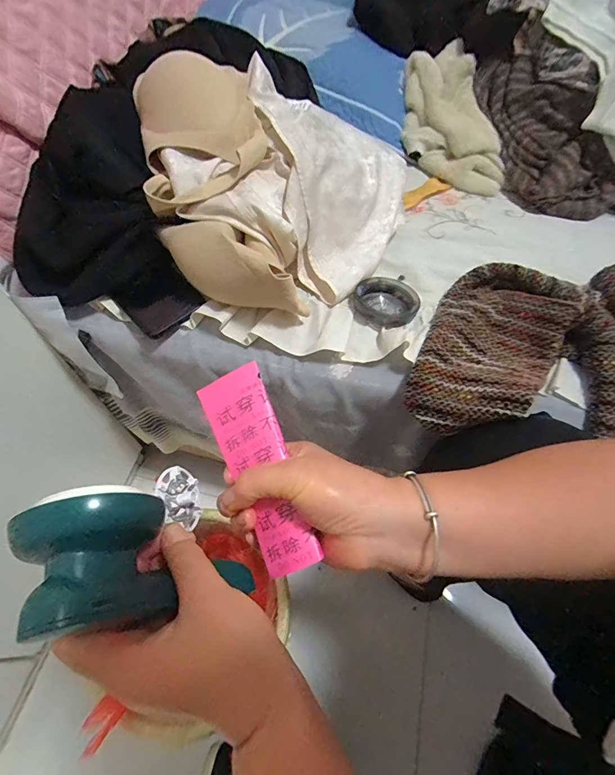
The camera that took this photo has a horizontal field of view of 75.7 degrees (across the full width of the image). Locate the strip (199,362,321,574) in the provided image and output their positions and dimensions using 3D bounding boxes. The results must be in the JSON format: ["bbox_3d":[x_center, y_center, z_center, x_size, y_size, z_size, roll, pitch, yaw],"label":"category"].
[{"bbox_3d":[-0.032,0.054,0.275,0.048,0.007,0.142,-30,73,15],"label":"strip"}]

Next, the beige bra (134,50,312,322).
[{"bbox_3d":[-0.102,-0.228,0.428,0.139,0.083,0.346,-17,75,-11],"label":"beige bra"}]

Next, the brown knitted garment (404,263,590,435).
[{"bbox_3d":[0.185,-0.044,0.408,0.126,0.054,0.206,31,63,16],"label":"brown knitted garment"}]

